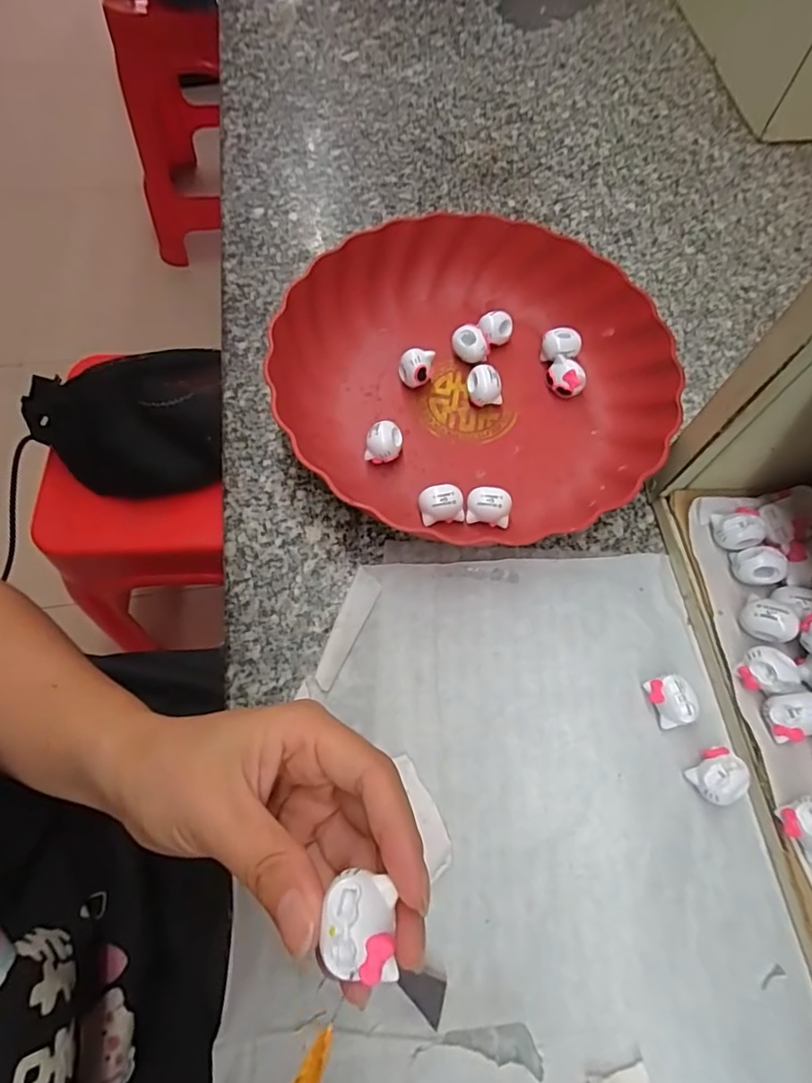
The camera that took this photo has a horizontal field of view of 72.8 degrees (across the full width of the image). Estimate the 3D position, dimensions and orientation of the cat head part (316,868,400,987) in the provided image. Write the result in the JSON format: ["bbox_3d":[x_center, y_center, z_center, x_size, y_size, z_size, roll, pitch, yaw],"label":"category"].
[{"bbox_3d":[-0.013,0.105,0.149,0.020,0.007,0.024,0,65,-3],"label":"cat head part"}]

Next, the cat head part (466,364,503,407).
[{"bbox_3d":[0.052,-0.100,0.363,0.024,0.023,0.021,13,65,3],"label":"cat head part"}]

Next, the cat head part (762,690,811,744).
[{"bbox_3d":[0.189,0.085,0.267,0.022,0.018,0.022,-10,66,-8],"label":"cat head part"}]

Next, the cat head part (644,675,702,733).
[{"bbox_3d":[0.137,0.082,0.283,0.018,0.019,0.024,-17,67,-10],"label":"cat head part"}]

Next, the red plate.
[{"bbox_3d":[0.043,-0.111,0.357,0.233,0.049,0.225,1,65,-2],"label":"red plate"}]

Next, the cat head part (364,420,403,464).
[{"bbox_3d":[-0.013,-0.060,0.342,0.021,0.020,0.023,13,65,3],"label":"cat head part"}]

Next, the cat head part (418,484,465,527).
[{"bbox_3d":[0.020,-0.020,0.324,0.025,0.023,0.019,-14,66,-9],"label":"cat head part"}]

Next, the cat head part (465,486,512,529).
[{"bbox_3d":[0.048,-0.019,0.323,0.025,0.023,0.017,4,65,-1],"label":"cat head part"}]

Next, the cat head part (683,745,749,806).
[{"bbox_3d":[0.154,0.115,0.270,0.024,0.018,0.022,-21,68,-12],"label":"cat head part"}]

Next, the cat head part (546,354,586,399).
[{"bbox_3d":[0.106,-0.107,0.367,0.025,0.023,0.019,27,67,10],"label":"cat head part"}]

